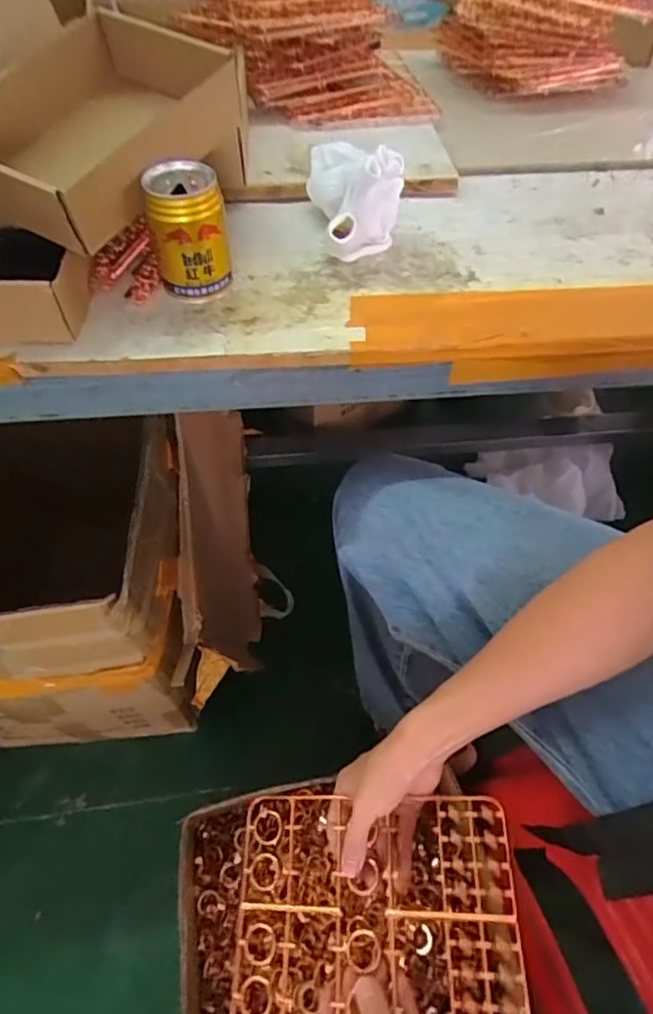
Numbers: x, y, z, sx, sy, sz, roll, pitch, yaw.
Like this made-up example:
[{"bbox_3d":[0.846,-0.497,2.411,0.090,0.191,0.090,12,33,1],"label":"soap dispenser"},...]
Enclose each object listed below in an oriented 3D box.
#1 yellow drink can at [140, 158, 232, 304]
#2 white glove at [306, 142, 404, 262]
[{"bbox_3d":[-0.117,-0.235,0.478,0.064,0.094,0.061,0,57,0],"label":"yellow drink can"},{"bbox_3d":[0.030,-0.309,0.540,0.081,0.089,0.145,-8,57,-6],"label":"white glove"}]

